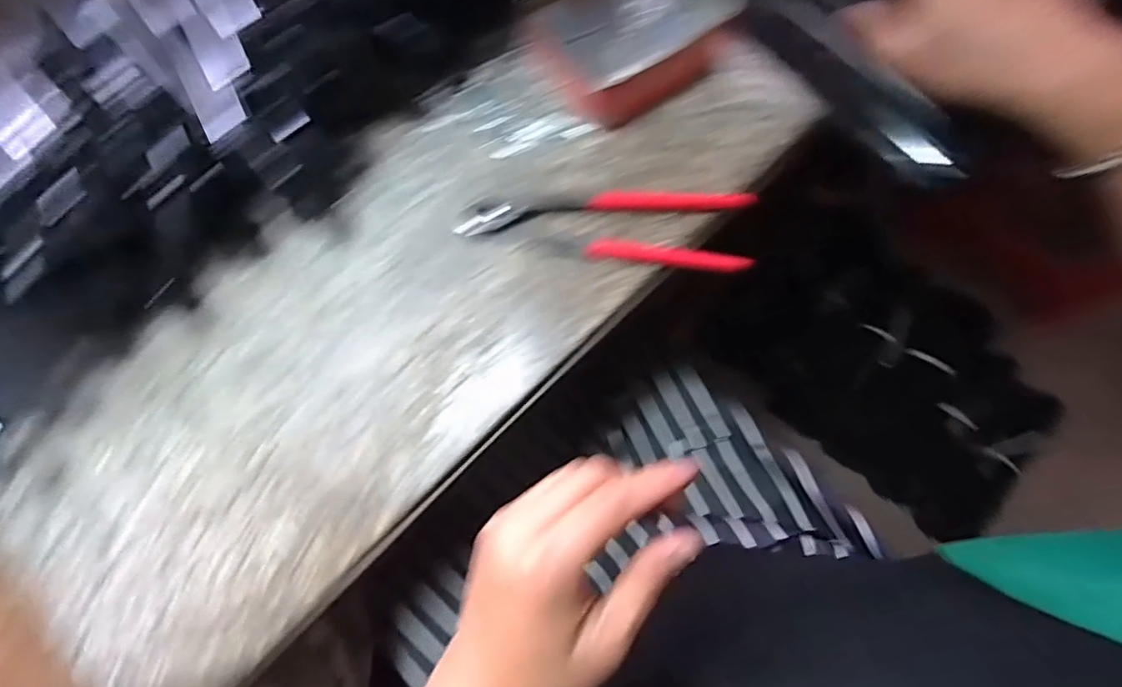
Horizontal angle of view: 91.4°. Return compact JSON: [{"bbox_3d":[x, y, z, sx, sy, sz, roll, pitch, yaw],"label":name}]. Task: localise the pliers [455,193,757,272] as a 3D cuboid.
[{"bbox_3d":[0.030,-0.084,0.390,0.201,0.021,0.056,5,78,3],"label":"pliers"}]

